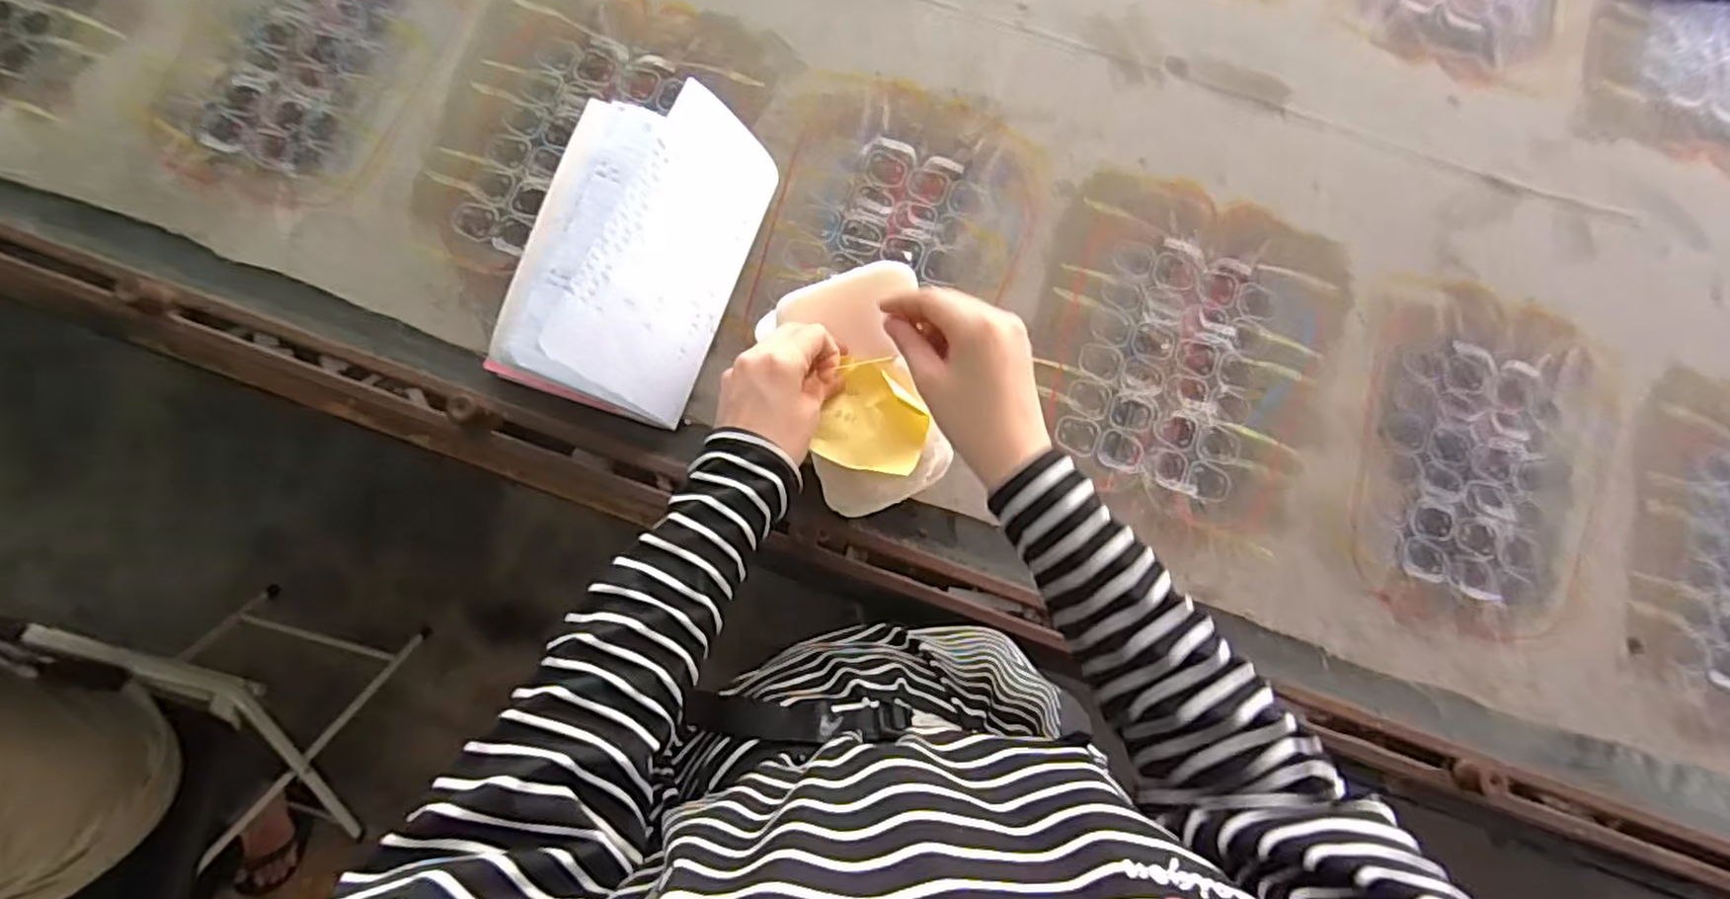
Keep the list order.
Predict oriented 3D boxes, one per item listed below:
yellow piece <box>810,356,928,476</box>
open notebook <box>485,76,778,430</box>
[{"bbox_3d":[0.007,-0.020,0.495,0.071,0.013,0.070,19,81,19],"label":"yellow piece"},{"bbox_3d":[-0.199,-0.170,0.628,0.163,0.125,0.253,21,80,1],"label":"open notebook"}]

